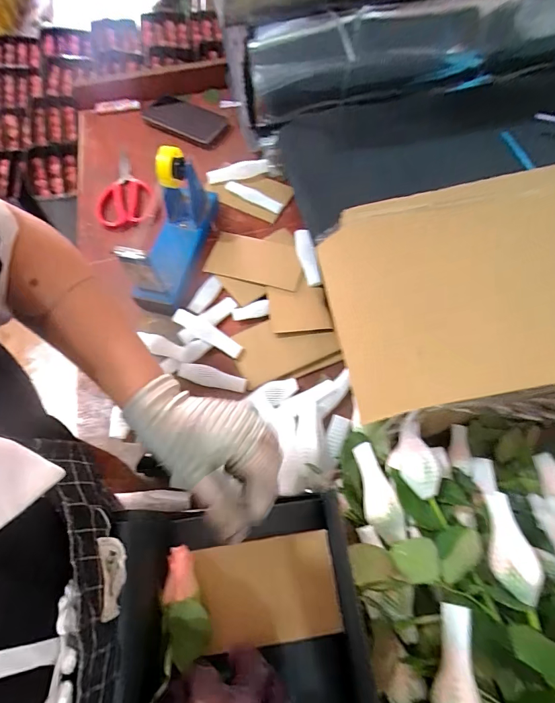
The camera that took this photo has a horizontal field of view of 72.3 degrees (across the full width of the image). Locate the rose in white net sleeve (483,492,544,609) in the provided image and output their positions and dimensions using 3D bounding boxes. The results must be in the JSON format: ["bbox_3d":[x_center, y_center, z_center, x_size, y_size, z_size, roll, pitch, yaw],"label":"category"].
[{"bbox_3d":[0.182,0.158,0.310,0.031,0.032,0.078,-14,69,-4],"label":"rose in white net sleeve"}]

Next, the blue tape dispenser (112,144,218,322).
[{"bbox_3d":[-0.147,-0.169,0.518,0.065,0.119,0.194,14,70,7],"label":"blue tape dispenser"}]

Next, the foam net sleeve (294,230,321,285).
[{"bbox_3d":[0.044,-0.134,0.543,0.024,0.014,0.086,-14,69,-3],"label":"foam net sleeve"}]

